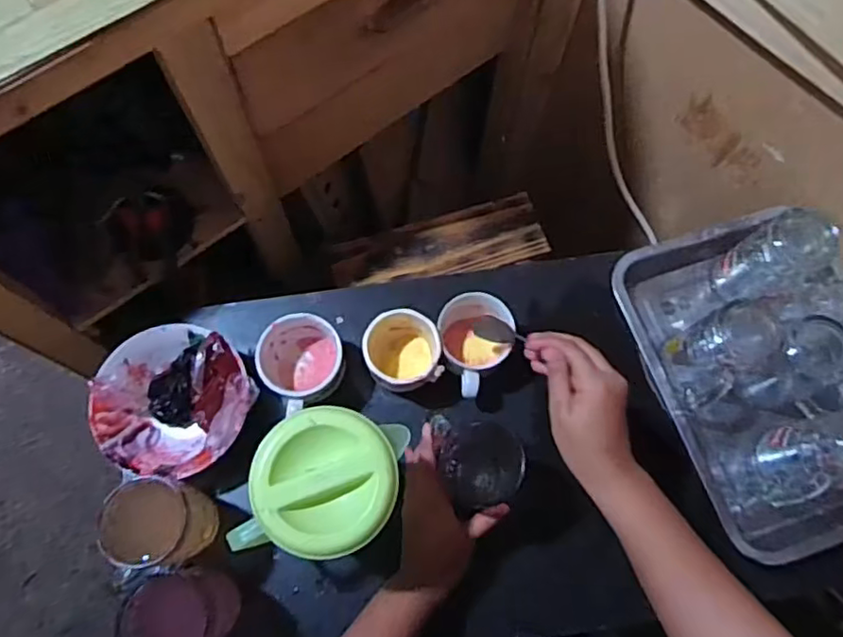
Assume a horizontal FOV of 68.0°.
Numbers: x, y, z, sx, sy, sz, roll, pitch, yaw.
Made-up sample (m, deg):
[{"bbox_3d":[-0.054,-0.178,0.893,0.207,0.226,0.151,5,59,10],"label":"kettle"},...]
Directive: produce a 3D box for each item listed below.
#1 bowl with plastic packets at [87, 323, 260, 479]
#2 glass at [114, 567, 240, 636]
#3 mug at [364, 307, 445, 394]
[{"bbox_3d":[-0.252,0.086,0.642,0.151,0.073,0.150,0,73,0],"label":"bowl with plastic packets"},{"bbox_3d":[-0.218,0.269,0.566,0.085,0.117,0.072,-17,74,-5],"label":"glass"},{"bbox_3d":[-0.019,0.036,0.666,0.074,0.078,0.076,0,73,0],"label":"mug"}]

